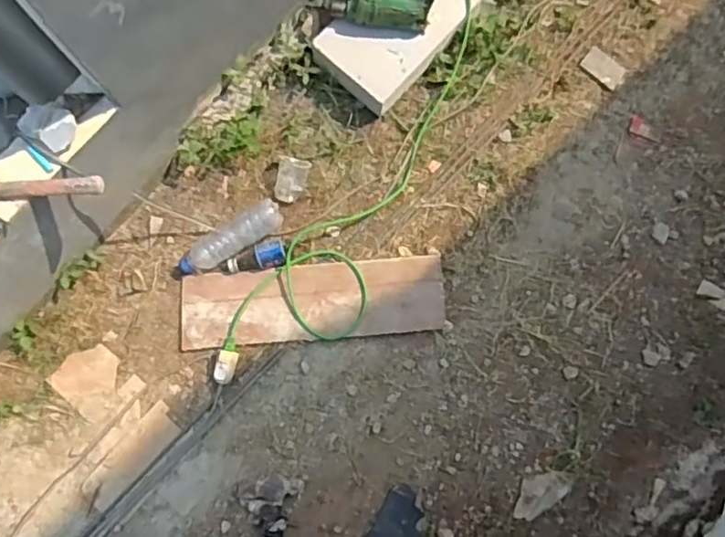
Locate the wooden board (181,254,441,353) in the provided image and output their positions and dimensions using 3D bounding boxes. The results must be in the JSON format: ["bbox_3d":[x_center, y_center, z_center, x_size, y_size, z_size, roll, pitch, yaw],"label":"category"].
[{"bbox_3d":[-0.105,0.070,1.321,0.536,0.027,0.158,-4,80,0],"label":"wooden board"}]

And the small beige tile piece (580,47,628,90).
[{"bbox_3d":[0.530,-0.440,1.407,0.093,0.015,0.054,39,83,7],"label":"small beige tile piece"}]

